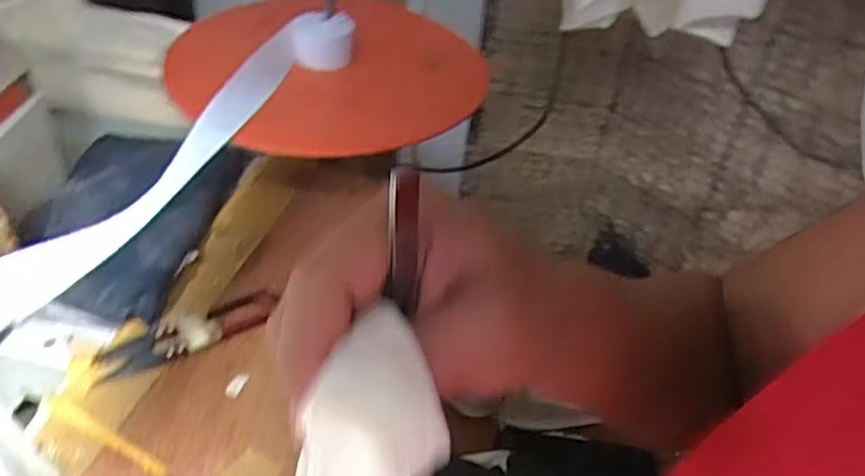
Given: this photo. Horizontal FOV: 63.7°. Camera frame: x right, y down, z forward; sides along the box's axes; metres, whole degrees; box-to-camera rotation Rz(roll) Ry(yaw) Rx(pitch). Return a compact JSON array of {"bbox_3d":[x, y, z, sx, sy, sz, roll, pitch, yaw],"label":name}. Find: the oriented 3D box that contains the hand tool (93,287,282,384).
[{"bbox_3d":[-0.154,0.061,0.448,0.115,0.009,0.027,-22,47,-30],"label":"hand tool"}]

